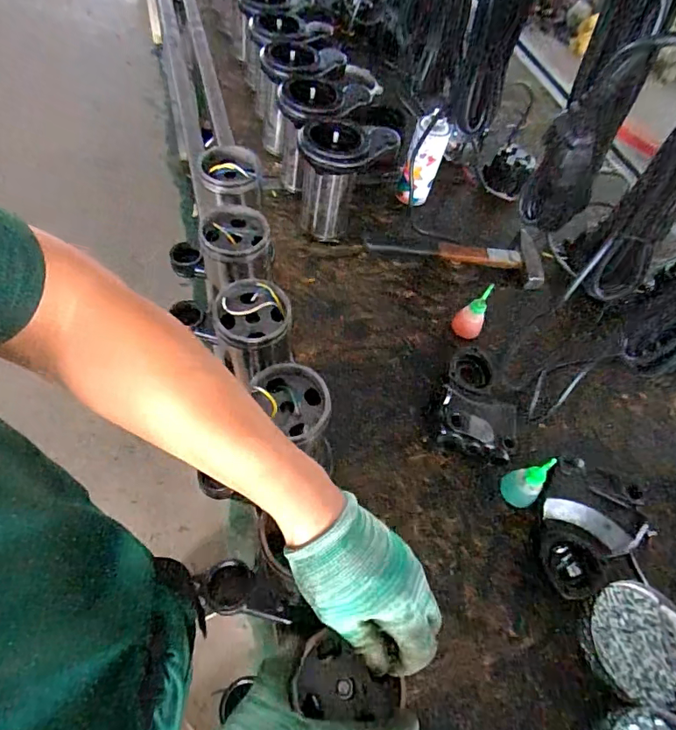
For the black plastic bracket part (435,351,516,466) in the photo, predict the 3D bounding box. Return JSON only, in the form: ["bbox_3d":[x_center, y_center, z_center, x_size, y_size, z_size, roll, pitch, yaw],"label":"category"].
[{"bbox_3d":[0.210,0.051,0.719,0.122,0.059,0.182,21,58,8],"label":"black plastic bracket part"}]

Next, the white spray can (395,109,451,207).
[{"bbox_3d":[0.166,-0.395,0.951,0.071,0.169,0.054,19,57,6],"label":"white spray can"}]

